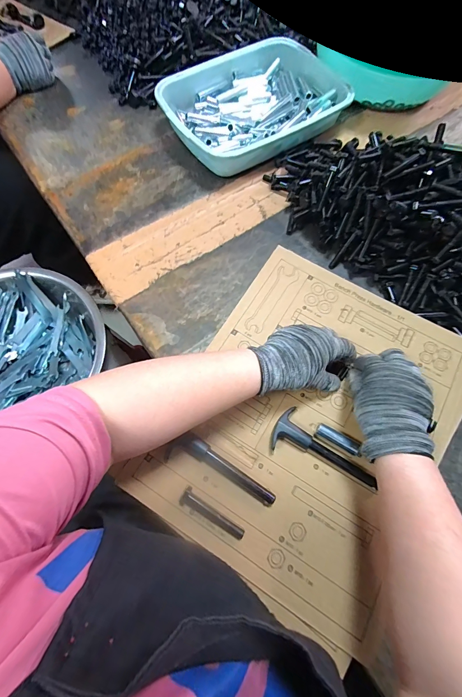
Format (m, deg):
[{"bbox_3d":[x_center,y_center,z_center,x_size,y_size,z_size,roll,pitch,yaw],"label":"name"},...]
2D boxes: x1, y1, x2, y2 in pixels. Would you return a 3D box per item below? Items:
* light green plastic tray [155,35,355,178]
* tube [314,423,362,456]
[{"bbox_3d":[0.042,-0.461,0.593,0.330,0.054,0.234,-31,72,-11],"label":"light green plastic tray"},{"bbox_3d":[0.121,0.104,0.362,0.047,0.018,0.019,24,71,9],"label":"tube"}]

